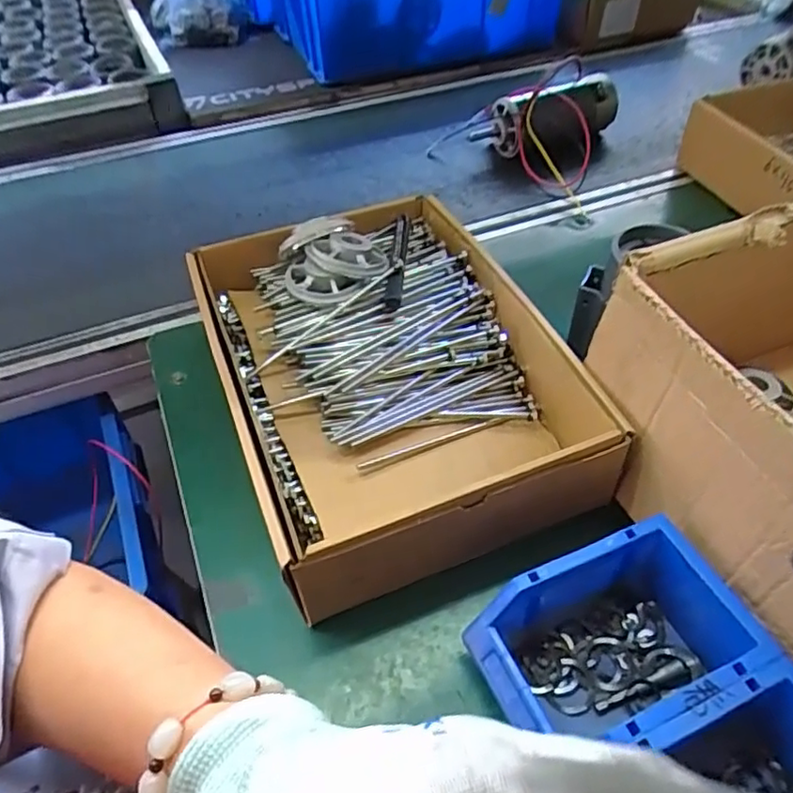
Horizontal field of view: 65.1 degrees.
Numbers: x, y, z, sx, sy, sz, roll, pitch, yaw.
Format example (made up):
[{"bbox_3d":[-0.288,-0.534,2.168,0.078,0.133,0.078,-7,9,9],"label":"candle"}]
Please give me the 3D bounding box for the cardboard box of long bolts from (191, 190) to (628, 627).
[{"bbox_3d":[-0.010,-0.032,0.544,0.269,0.092,0.370,-16,49,-12],"label":"cardboard box of long bolts"}]

